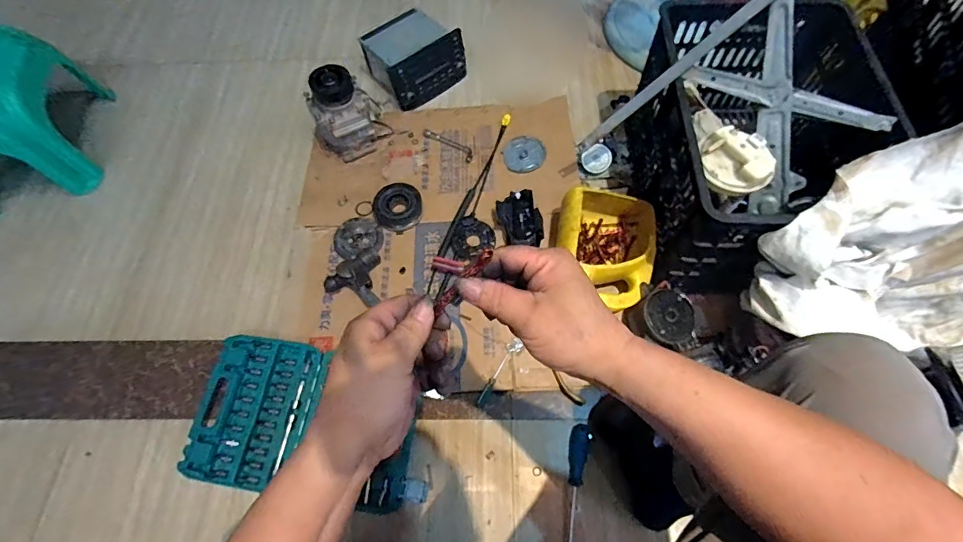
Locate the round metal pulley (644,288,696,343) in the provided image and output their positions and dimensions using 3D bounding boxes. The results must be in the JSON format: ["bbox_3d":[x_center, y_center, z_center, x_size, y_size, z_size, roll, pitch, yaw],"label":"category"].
[{"bbox_3d":[0.334,0.080,0.775,0.092,0.026,0.093,-1,64,2],"label":"round metal pulley"}]

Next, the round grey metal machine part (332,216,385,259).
[{"bbox_3d":[-0.261,-0.074,0.929,0.100,0.027,0.098,-1,64,2],"label":"round grey metal machine part"}]

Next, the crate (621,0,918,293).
[{"bbox_3d":[0.518,-0.225,0.824,0.405,0.271,0.521,3,65,4],"label":"crate"}]

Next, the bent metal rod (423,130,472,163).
[{"bbox_3d":[-0.075,-0.301,1.033,0.152,0.008,0.032,37,71,20],"label":"bent metal rod"}]

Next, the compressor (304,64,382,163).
[{"bbox_3d":[-0.308,-0.348,0.983,0.151,0.194,0.112,-21,65,-7],"label":"compressor"}]

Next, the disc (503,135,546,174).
[{"bbox_3d":[0.099,-0.270,1.013,0.094,0.010,0.104,17,66,10],"label":"disc"}]

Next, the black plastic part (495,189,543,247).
[{"bbox_3d":[0.081,-0.101,0.887,0.076,0.056,0.118,-17,65,-5],"label":"black plastic part"}]

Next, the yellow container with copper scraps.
[{"bbox_3d":[0.237,-0.048,0.834,0.176,0.104,0.225,6,65,5],"label":"yellow container with copper scraps"}]

